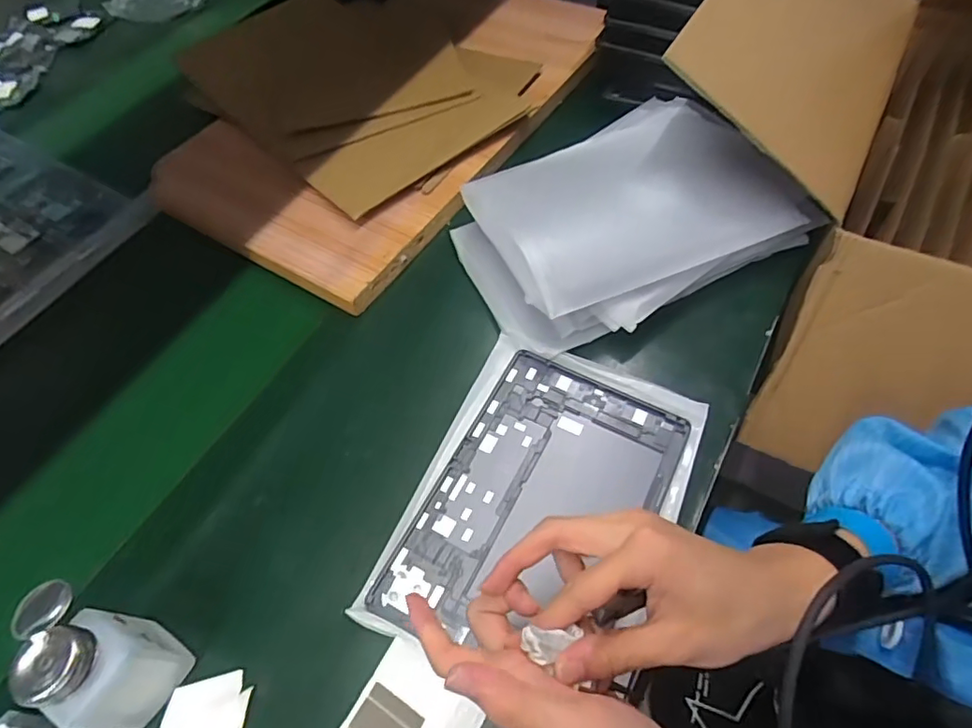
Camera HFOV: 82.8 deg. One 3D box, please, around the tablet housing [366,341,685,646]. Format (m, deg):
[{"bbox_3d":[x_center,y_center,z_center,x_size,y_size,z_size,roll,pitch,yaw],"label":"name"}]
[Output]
[{"bbox_3d":[0.042,0.113,0.446,0.167,0.007,0.250,25,63,16],"label":"tablet housing"}]

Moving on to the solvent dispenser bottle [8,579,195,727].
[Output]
[{"bbox_3d":[-0.251,0.190,0.355,0.068,0.108,0.053,26,61,20],"label":"solvent dispenser bottle"}]

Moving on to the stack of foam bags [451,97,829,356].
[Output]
[{"bbox_3d":[0.142,-0.148,0.565,0.323,0.088,0.214,-27,58,-15],"label":"stack of foam bags"}]

